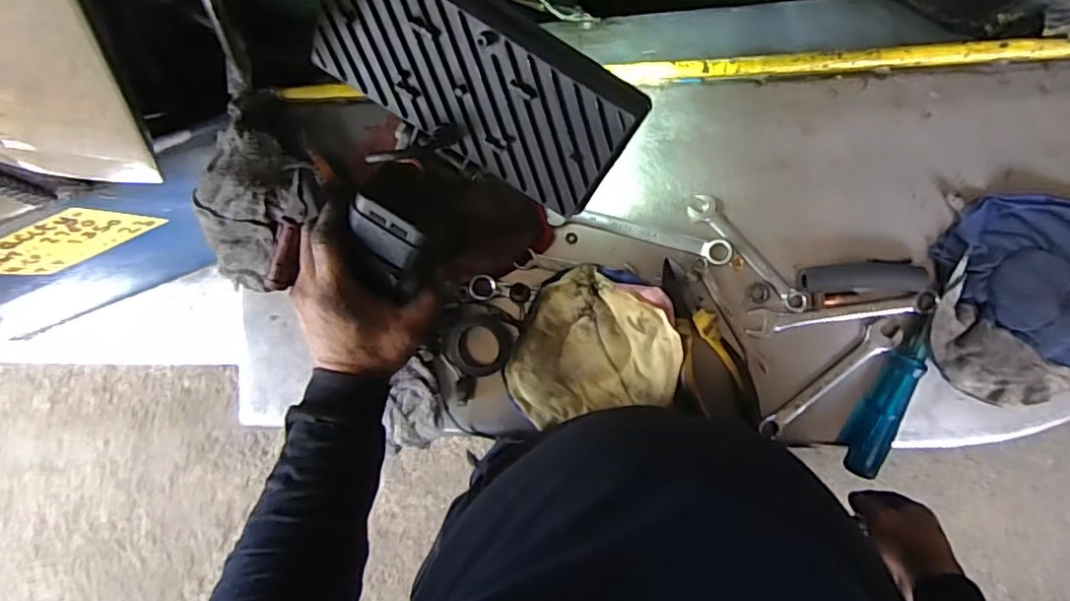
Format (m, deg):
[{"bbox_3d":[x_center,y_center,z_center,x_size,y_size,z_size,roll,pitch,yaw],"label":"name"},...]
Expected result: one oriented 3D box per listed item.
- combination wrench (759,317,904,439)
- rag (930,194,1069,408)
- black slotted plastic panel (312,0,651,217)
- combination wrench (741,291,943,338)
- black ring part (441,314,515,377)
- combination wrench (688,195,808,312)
[{"bbox_3d":[0.249,0.070,0.501,0.028,0.015,0.136,44,95,7],"label":"combination wrench"},{"bbox_3d":[0.394,0.001,0.465,0.146,0.018,0.161,7,90,9],"label":"rag"},{"bbox_3d":[-0.041,-0.142,0.385,0.210,0.014,0.100,31,134,-5],"label":"black slotted plastic panel"},{"bbox_3d":[0.253,0.009,0.490,0.145,0.012,0.023,-10,88,8],"label":"combination wrench"},{"bbox_3d":[-0.053,0.041,0.543,0.064,0.015,0.055,1,89,9],"label":"black ring part"},{"bbox_3d":[0.180,-0.039,0.504,0.023,0.004,0.126,-42,84,6],"label":"combination wrench"}]

